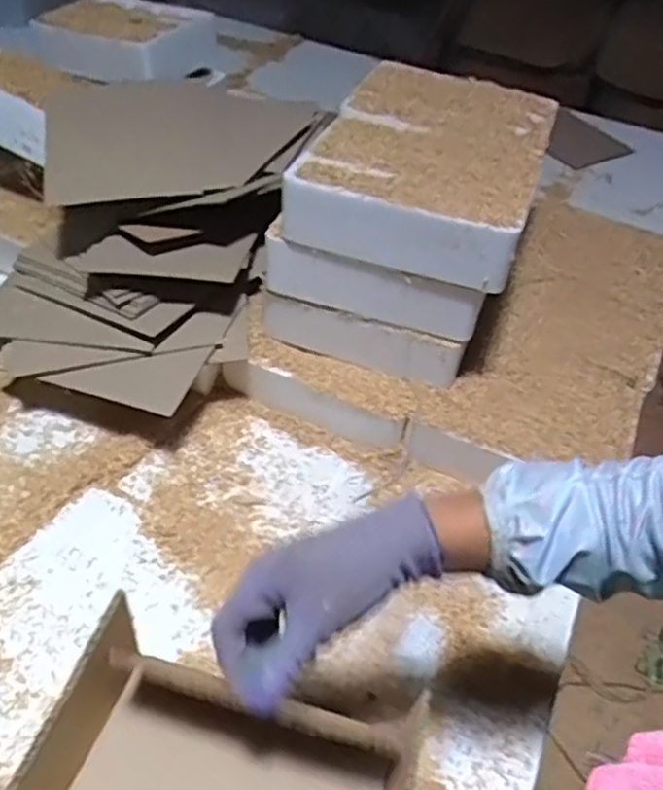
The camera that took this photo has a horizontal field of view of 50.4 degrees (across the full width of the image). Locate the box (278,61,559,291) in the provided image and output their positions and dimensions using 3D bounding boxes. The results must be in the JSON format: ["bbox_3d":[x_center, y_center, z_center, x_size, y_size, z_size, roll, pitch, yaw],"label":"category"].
[{"bbox_3d":[0.114,-0.270,0.817,0.244,0.080,0.338,16,46,10],"label":"box"}]

